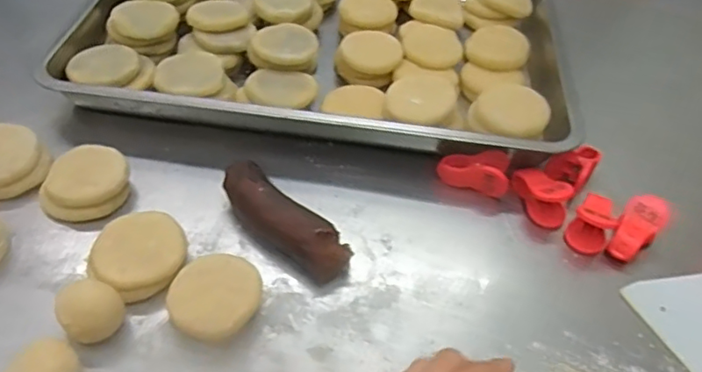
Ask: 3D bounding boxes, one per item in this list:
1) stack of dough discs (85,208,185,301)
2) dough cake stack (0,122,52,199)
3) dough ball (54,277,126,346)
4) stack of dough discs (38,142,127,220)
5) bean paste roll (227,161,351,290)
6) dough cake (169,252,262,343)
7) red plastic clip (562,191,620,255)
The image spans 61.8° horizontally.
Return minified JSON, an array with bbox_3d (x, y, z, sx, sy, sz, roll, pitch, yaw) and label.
[{"bbox_3d":[-0.153,0.051,0.426,0.066,0.033,0.054,-32,58,-29],"label":"stack of dough discs"},{"bbox_3d":[-0.285,-0.019,0.480,0.062,0.025,0.070,-33,58,-30],"label":"dough cake stack"},{"bbox_3d":[-0.175,0.084,0.395,0.038,0.028,0.035,3,48,-3],"label":"dough ball"},{"bbox_3d":[-0.213,0.000,0.471,0.065,0.037,0.052,-21,53,-23],"label":"stack of dough discs"},{"bbox_3d":[-0.054,0.026,0.456,0.126,0.034,0.041,35,54,24],"label":"bean paste roll"},{"bbox_3d":[-0.094,0.079,0.412,0.060,0.023,0.065,-12,50,-15],"label":"dough cake"},{"bbox_3d":[0.195,0.029,0.478,0.032,0.031,0.042,14,48,7],"label":"red plastic clip"}]

